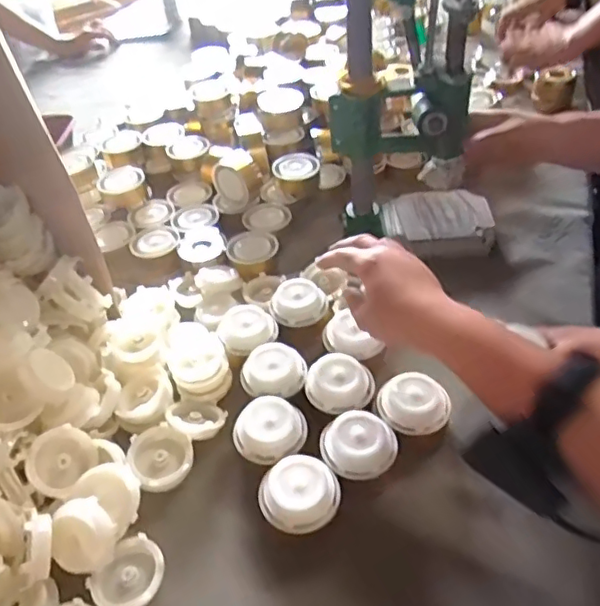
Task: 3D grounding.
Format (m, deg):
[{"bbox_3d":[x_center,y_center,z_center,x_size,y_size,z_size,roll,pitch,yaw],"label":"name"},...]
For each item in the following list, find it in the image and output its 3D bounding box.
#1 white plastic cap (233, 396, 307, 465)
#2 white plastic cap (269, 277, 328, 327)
[{"bbox_3d":[-0.026,0.114,0.511,0.055,0.031,0.056,-4,43,3],"label":"white plastic cap"},{"bbox_3d":[-0.002,0.000,0.639,0.063,0.023,0.054,-6,71,1],"label":"white plastic cap"}]

